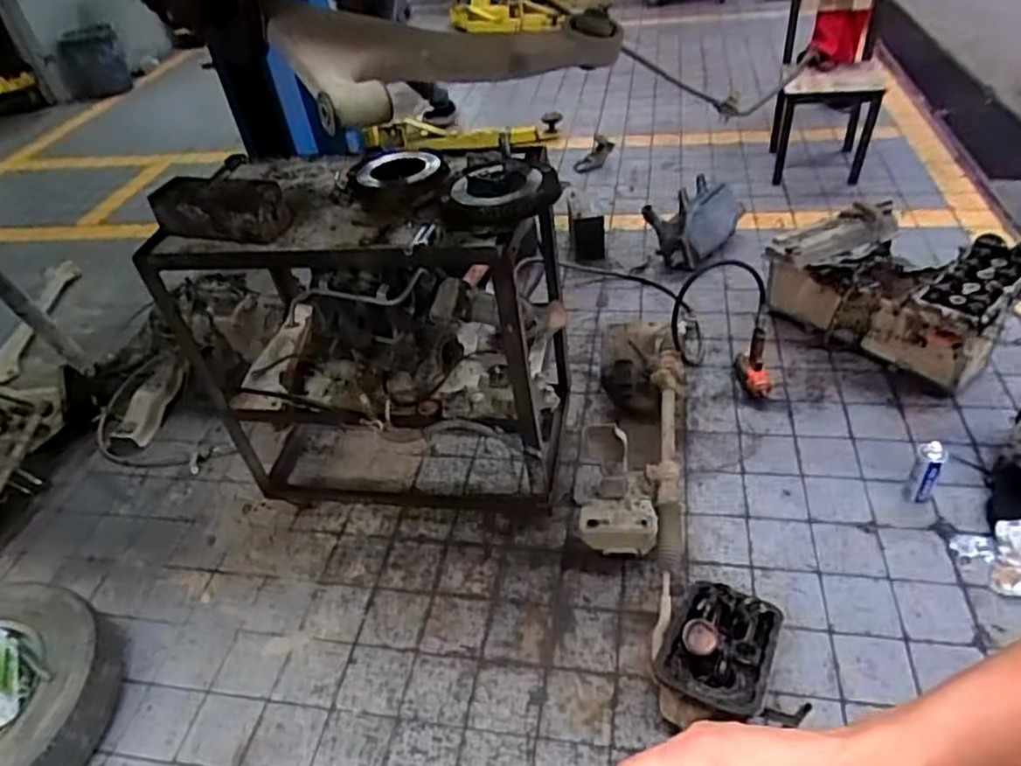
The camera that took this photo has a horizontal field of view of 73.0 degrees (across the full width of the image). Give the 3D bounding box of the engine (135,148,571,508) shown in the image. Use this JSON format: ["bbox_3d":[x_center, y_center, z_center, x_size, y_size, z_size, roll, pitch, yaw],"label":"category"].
[{"bbox_3d":[-0.296,-0.123,1.720,0.803,0.891,0.435,1,41,10],"label":"engine"}]

